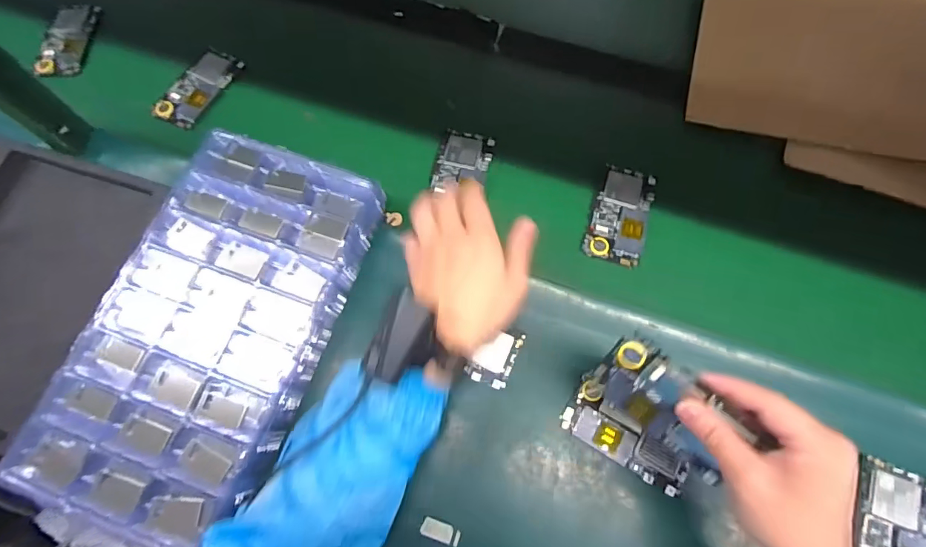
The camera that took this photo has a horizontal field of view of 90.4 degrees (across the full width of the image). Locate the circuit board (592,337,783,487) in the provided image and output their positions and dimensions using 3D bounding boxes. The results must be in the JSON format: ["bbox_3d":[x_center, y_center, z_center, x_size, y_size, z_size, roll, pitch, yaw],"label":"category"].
[{"bbox_3d":[0.164,0.108,0.367,0.118,0.072,0.010,35,34,17],"label":"circuit board"}]

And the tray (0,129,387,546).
[{"bbox_3d":[-0.249,0.051,0.463,0.210,0.046,0.392,18,70,8],"label":"tray"}]

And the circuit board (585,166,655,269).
[{"bbox_3d":[0.186,-0.070,0.540,0.062,0.009,0.123,17,70,8],"label":"circuit board"}]

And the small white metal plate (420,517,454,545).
[{"bbox_3d":[-0.024,0.242,0.434,0.030,0.008,0.016,16,70,8],"label":"small white metal plate"}]

